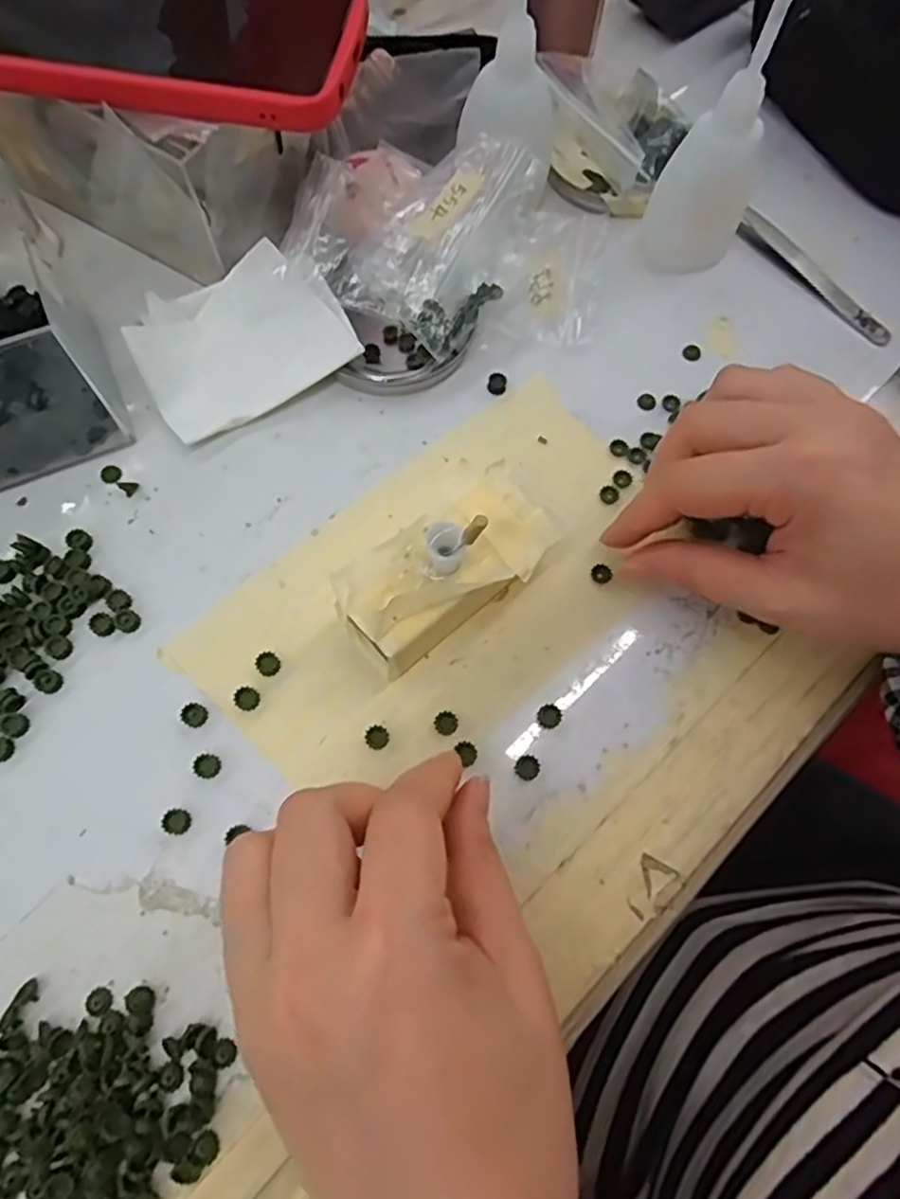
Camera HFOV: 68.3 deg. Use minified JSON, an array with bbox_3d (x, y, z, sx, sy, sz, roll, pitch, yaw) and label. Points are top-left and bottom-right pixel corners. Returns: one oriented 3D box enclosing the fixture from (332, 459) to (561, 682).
[{"bbox_3d":[0.000,-0.009,0.252,0.085,0.039,0.043,-36,75,-13],"label":"fixture"}]

